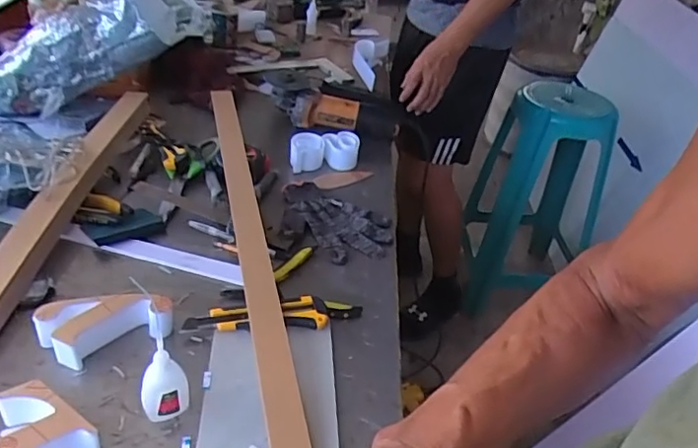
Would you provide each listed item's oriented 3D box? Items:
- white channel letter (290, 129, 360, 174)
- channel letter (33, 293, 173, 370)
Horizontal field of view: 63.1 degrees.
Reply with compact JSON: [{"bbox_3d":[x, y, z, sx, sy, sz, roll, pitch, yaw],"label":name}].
[{"bbox_3d":[-0.043,-0.130,1.028,0.128,0.049,0.078,3,36,-10],"label":"white channel letter"},{"bbox_3d":[-0.270,0.113,0.635,0.137,0.048,0.064,-12,40,-26],"label":"channel letter"}]

